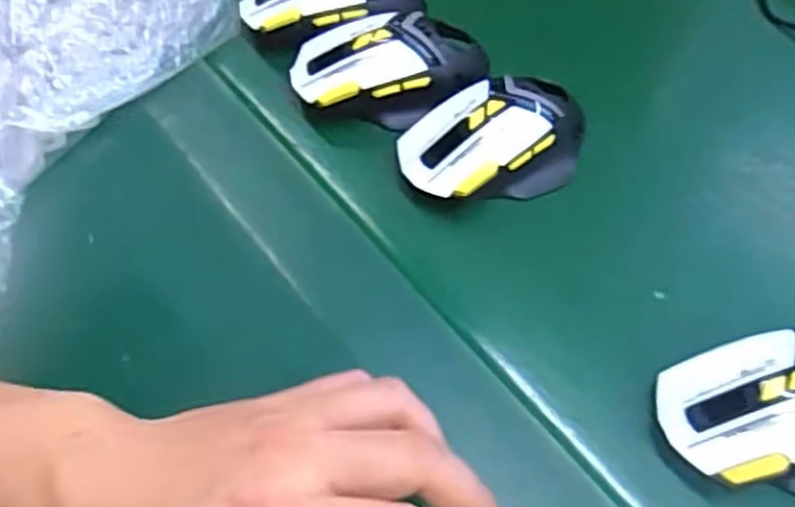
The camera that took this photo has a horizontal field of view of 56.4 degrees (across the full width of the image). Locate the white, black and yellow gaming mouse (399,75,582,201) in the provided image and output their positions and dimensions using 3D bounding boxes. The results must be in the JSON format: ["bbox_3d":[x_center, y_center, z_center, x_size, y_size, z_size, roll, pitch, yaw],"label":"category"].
[{"bbox_3d":[0.055,-0.068,0.426,0.111,0.040,0.072,-16,61,-9],"label":"white, black and yellow gaming mouse"}]

